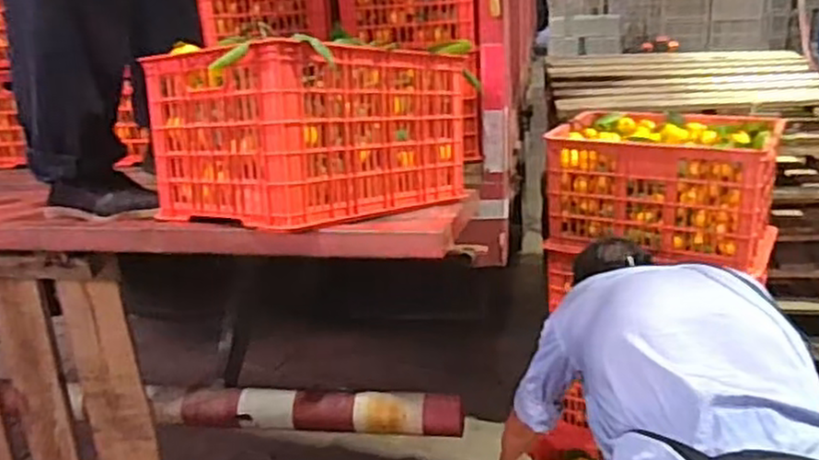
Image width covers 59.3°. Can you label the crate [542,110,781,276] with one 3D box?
[{"bbox_3d":[0.591,-0.113,1.702,0.486,0.265,0.323,4,21,27],"label":"crate"}]

